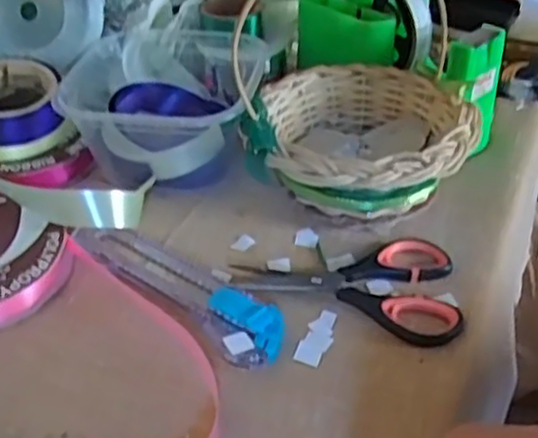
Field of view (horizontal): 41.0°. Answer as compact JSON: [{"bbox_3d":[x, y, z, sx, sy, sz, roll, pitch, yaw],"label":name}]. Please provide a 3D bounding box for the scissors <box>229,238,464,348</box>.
[{"bbox_3d":[0.046,0.029,0.383,0.116,0.007,0.070,13,40,18],"label":"scissors"}]

